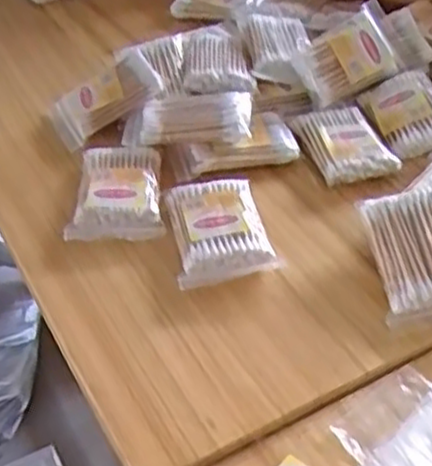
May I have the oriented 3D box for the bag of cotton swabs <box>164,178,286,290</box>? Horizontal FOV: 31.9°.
[{"bbox_3d":[0.002,-0.002,0.489,0.061,0.016,0.084,-10,45,-9],"label":"bag of cotton swabs"}]

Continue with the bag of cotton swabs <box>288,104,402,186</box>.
[{"bbox_3d":[0.096,-0.067,0.554,0.057,0.013,0.078,-12,45,-11],"label":"bag of cotton swabs"}]

